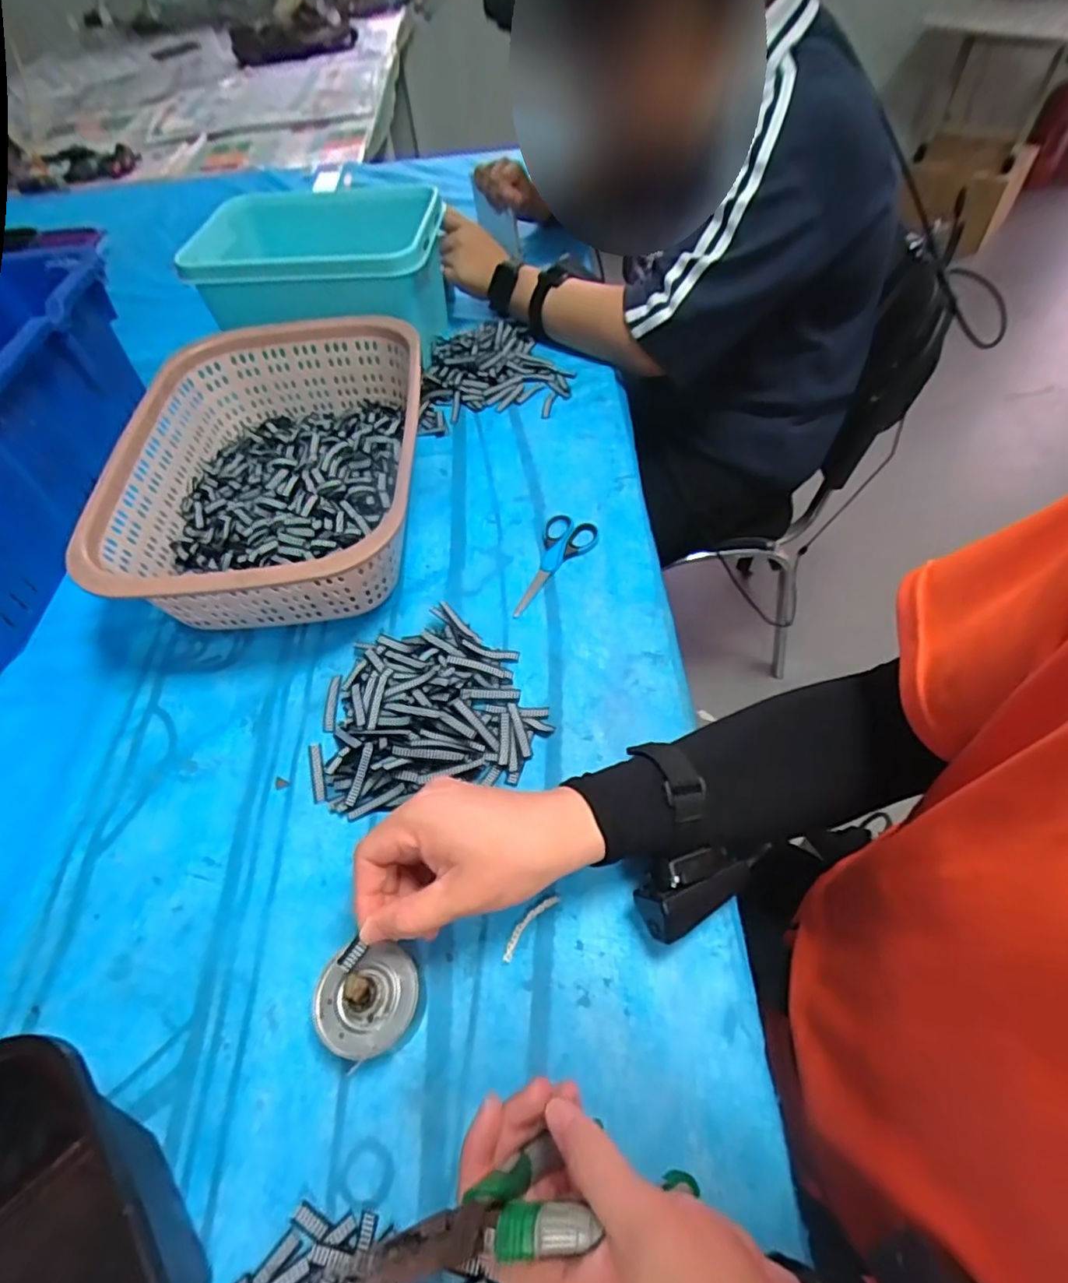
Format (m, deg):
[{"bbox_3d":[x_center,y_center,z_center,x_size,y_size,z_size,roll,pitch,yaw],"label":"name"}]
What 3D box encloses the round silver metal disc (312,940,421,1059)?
[{"bbox_3d":[-0.097,0.209,0.360,0.059,0.042,0.056,-27,58,-13],"label":"round silver metal disc"}]

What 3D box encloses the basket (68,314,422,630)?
[{"bbox_3d":[-0.238,-0.154,0.579,0.247,0.102,0.339,-3,56,3],"label":"basket"}]

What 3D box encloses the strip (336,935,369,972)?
[{"bbox_3d":[-0.104,0.178,0.349,0.008,0.006,0.016,32,64,23],"label":"strip"}]

